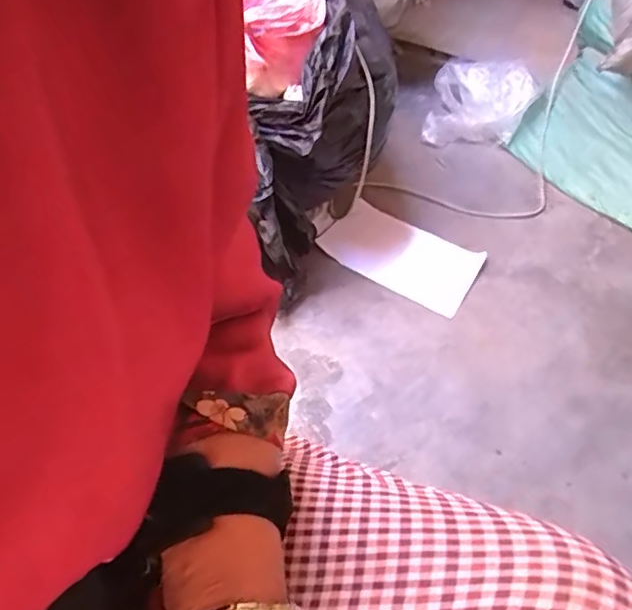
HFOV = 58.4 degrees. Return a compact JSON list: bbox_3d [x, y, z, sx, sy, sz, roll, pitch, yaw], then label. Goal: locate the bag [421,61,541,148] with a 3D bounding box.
[{"bbox_3d":[0.427,-0.529,1.474,0.251,0.156,0.339,18,45,6],"label":"bag"}]

